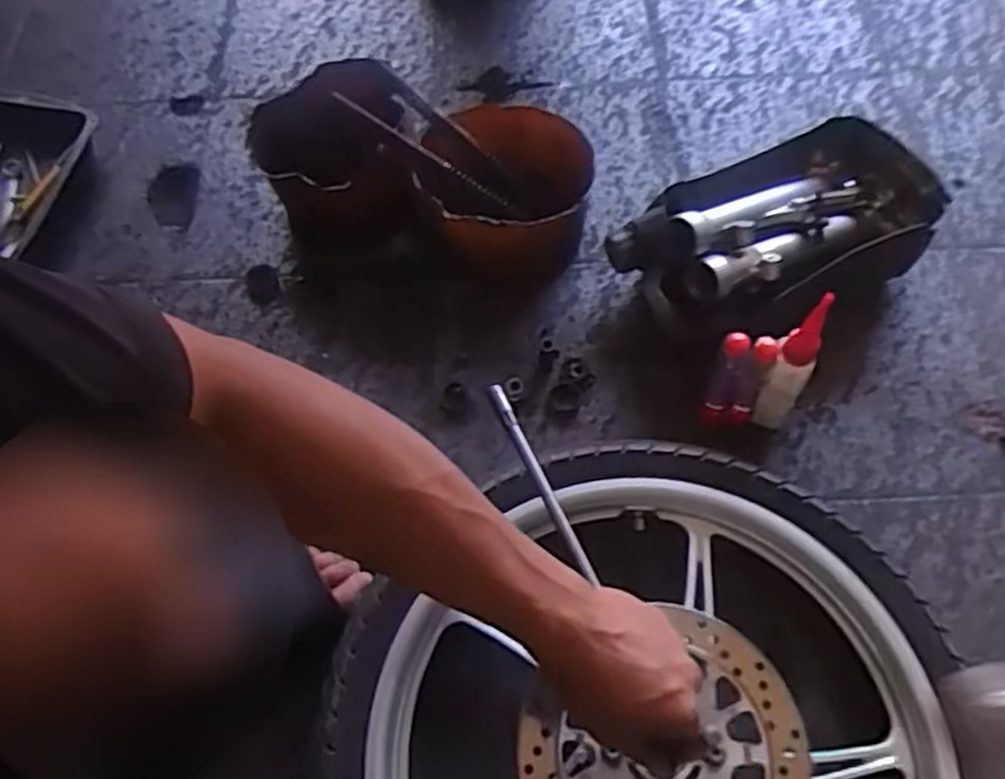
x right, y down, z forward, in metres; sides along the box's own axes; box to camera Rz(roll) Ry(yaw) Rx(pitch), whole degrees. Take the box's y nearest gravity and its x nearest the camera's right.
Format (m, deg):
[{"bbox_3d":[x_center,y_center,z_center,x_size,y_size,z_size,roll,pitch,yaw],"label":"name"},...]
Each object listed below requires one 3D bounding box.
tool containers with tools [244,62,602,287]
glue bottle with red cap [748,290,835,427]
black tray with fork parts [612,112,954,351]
[{"bbox_3d":[-0.093,-0.243,0.889,0.376,0.120,0.218,13,64,9],"label":"tool containers with tools"},{"bbox_3d":[0.265,-0.013,0.724,0.039,0.179,0.054,31,68,17],"label":"glue bottle with red cap"},{"bbox_3d":[0.295,-0.167,0.835,0.332,0.135,0.179,-26,64,-11],"label":"black tray with fork parts"}]

